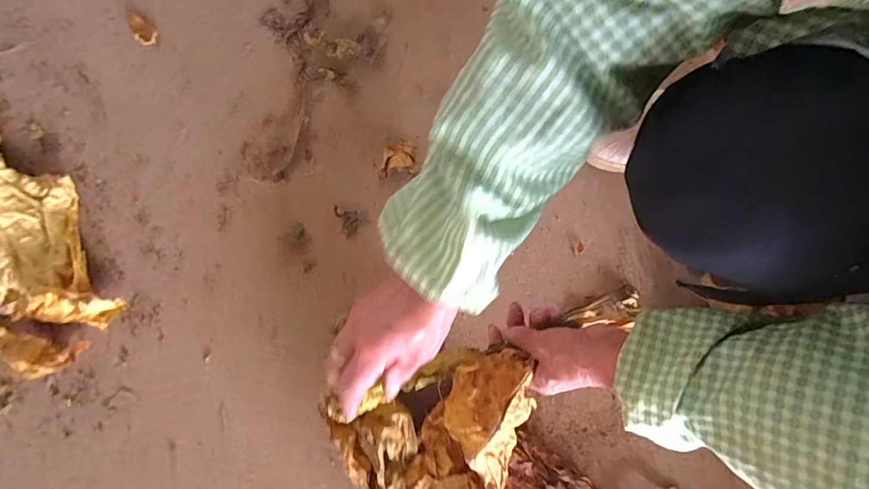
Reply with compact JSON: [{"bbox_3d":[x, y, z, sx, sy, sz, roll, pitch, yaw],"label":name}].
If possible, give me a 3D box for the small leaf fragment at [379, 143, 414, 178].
[{"bbox_3d":[-0.046,-0.102,0.516,0.042,0.020,0.036,-8,80,-2],"label":"small leaf fragment"}]

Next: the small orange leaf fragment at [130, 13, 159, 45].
[{"bbox_3d":[-0.369,-0.270,0.542,0.051,0.005,0.024,44,82,7],"label":"small orange leaf fragment"}]

